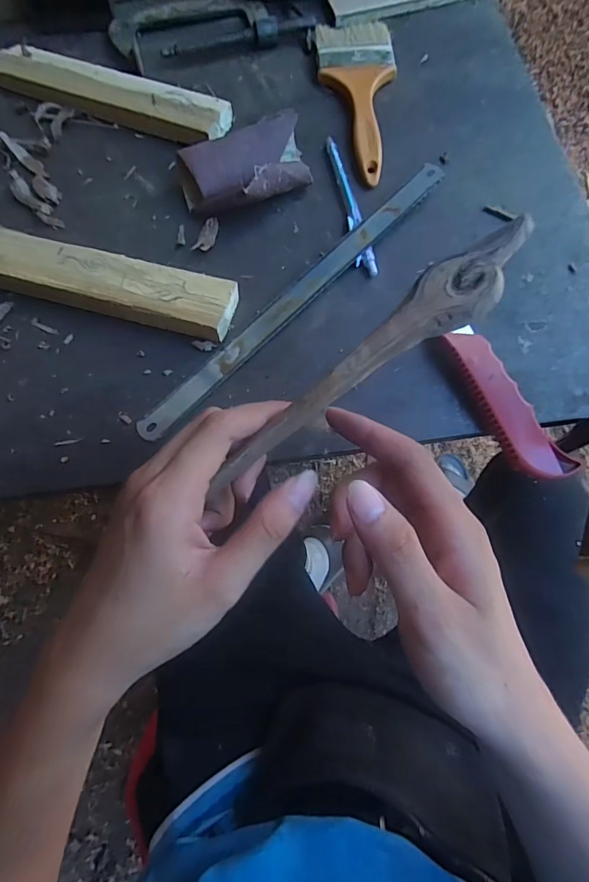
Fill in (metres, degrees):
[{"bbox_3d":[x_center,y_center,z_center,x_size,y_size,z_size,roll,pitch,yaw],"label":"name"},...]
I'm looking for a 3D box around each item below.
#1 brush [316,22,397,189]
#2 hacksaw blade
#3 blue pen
[{"bbox_3d":[0.059,-0.305,0.395,0.069,0.012,0.195,-2,70,1],"label":"brush"},{"bbox_3d":[0.005,-0.112,0.331,0.021,0.005,0.306,43,79,13],"label":"hacksaw blade"},{"bbox_3d":[0.045,-0.191,0.358,0.013,0.006,0.146,-9,70,-2],"label":"blue pen"}]

